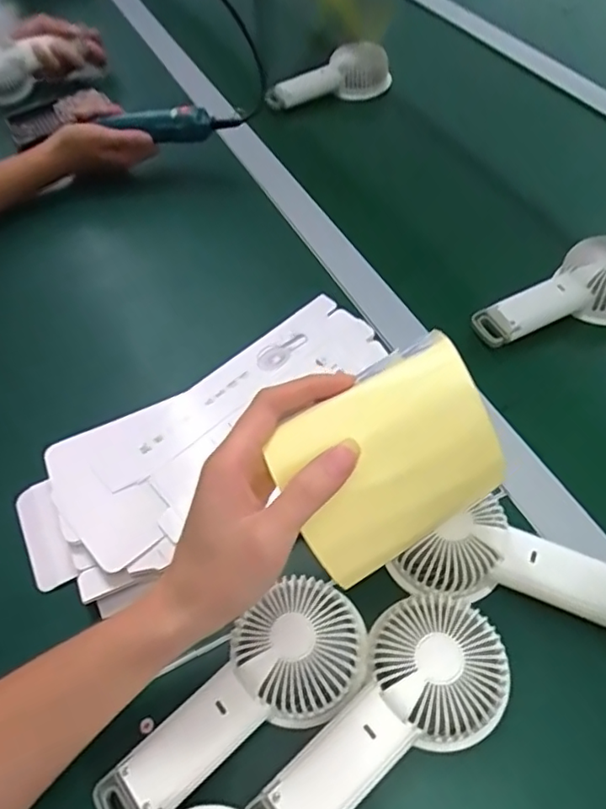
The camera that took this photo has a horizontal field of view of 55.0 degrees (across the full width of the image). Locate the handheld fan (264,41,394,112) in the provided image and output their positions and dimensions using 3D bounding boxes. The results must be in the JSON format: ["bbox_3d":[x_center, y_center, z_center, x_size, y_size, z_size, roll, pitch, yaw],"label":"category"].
[{"bbox_3d":[0.031,-0.436,0.775,0.169,0.053,0.051,-19,55,-11],"label":"handheld fan"}]

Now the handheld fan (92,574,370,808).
[{"bbox_3d":[-0.039,0.184,0.351,0.181,0.036,0.070,-36,59,-20],"label":"handheld fan"}]

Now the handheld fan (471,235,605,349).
[{"bbox_3d":[0.239,-0.099,0.533,0.163,0.050,0.077,-25,56,-13],"label":"handheld fan"}]

